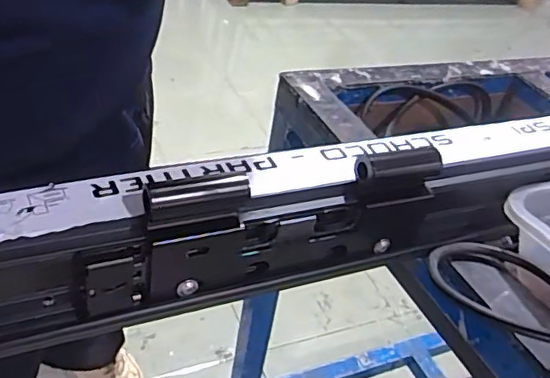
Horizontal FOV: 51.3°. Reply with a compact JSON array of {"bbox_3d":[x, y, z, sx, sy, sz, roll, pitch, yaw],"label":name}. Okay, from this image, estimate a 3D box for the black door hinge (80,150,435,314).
[{"bbox_3d":[-0.001,0.025,0.363,0.236,0.076,0.019,-8,40,-25],"label":"black door hinge"}]

